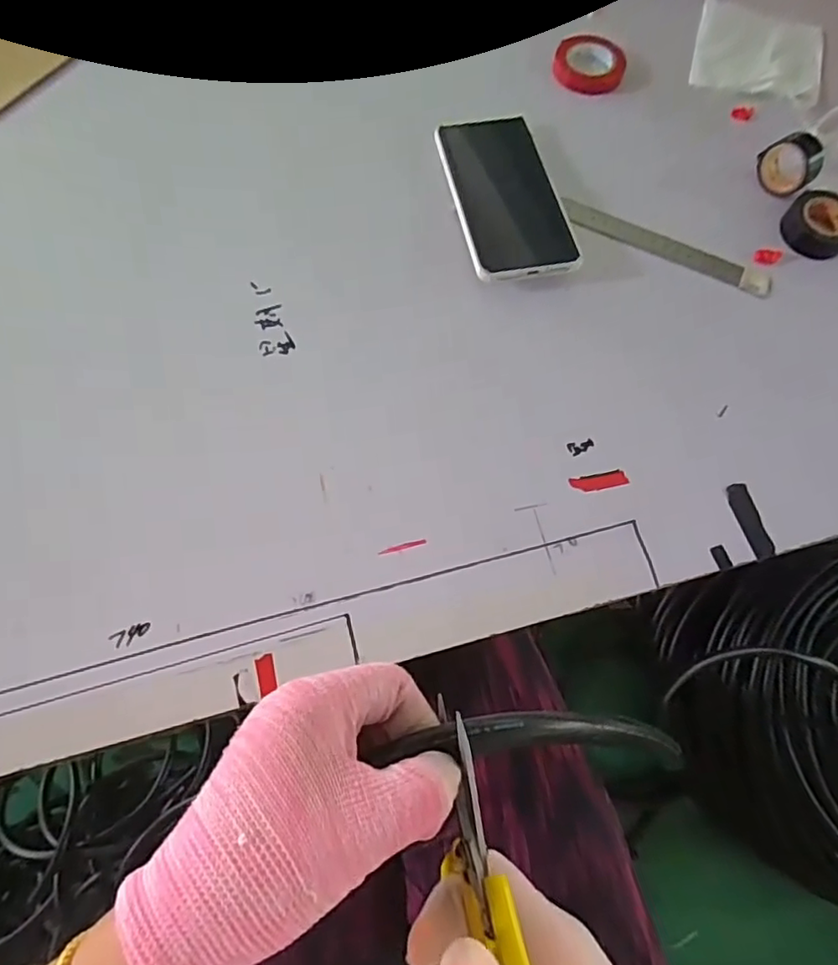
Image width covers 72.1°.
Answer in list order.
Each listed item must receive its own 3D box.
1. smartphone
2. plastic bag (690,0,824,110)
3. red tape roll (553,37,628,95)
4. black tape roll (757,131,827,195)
[{"bbox_3d":[0.066,-0.222,0.441,0.077,0.012,0.160,-10,71,-6],"label":"smartphone"},{"bbox_3d":[0.310,-0.394,0.525,0.112,0.015,0.124,22,71,6],"label":"plastic bag"},{"bbox_3d":[0.152,-0.373,0.512,0.063,0.014,0.055,19,71,5],"label":"red tape roll"},{"bbox_3d":[0.294,-0.252,0.459,0.019,0.045,0.046,-24,73,-10],"label":"black tape roll"}]

